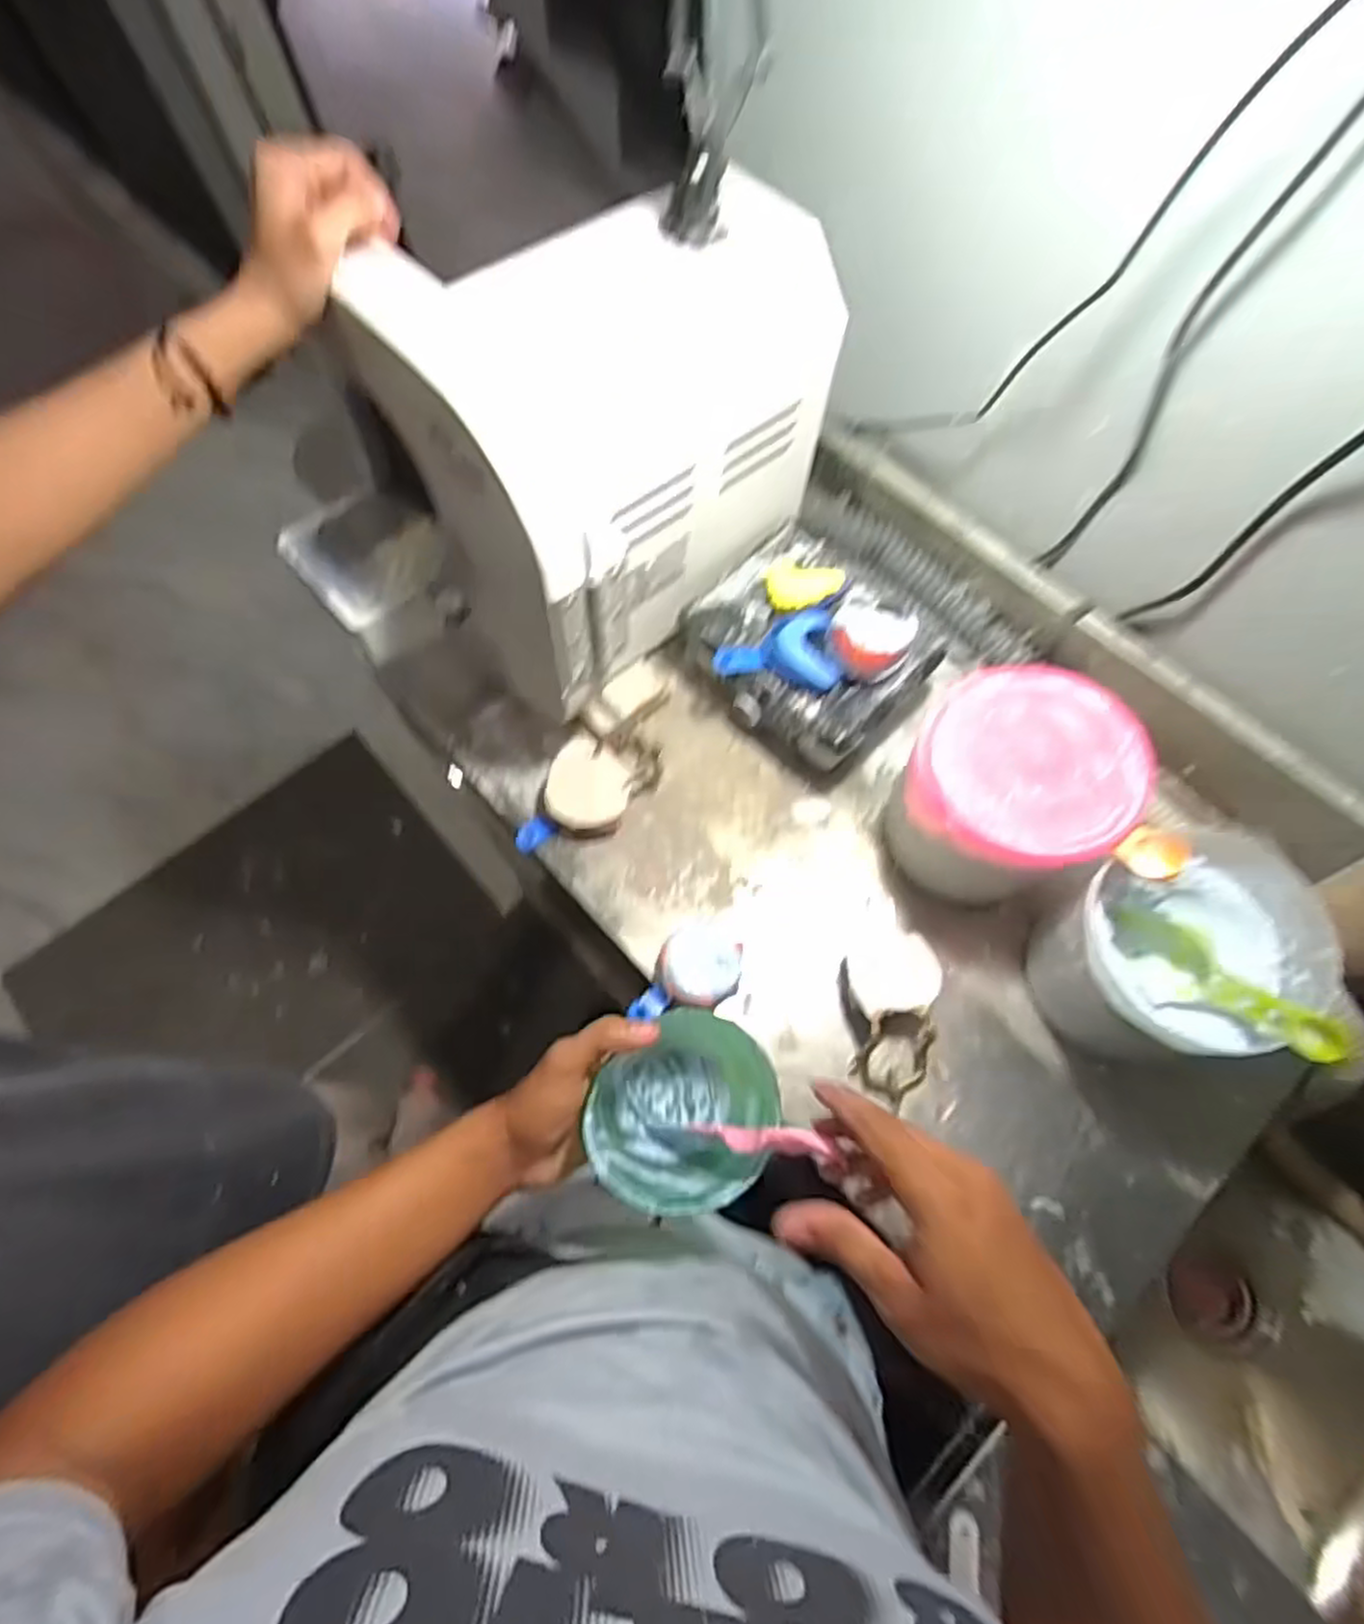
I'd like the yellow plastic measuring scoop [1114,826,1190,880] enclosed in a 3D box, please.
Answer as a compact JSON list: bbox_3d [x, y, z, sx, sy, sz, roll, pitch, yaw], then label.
[{"bbox_3d":[0.334,0.029,0.539,0.033,0.021,0.041,-33,72,-11],"label":"yellow plastic measuring scoop"}]

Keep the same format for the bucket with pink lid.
[{"bbox_3d":[0.264,-0.011,0.644,0.157,0.180,0.151,0,69,1],"label":"bucket with pink lid"}]

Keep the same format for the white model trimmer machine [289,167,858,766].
[{"bbox_3d":[-0.091,-0.274,0.664,0.419,0.360,0.255,-43,74,-14],"label":"white model trimmer machine"}]

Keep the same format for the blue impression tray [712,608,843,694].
[{"bbox_3d":[0.091,-0.151,0.692,0.110,0.029,0.065,13,70,6],"label":"blue impression tray"}]

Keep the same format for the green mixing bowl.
[{"bbox_3d":[0.003,0.199,0.506,0.107,0.070,0.117,0,69,1],"label":"green mixing bowl"}]

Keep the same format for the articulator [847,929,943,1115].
[{"bbox_3d":[0.180,0.171,0.647,0.078,0.052,0.144,0,69,1],"label":"articulator"}]

